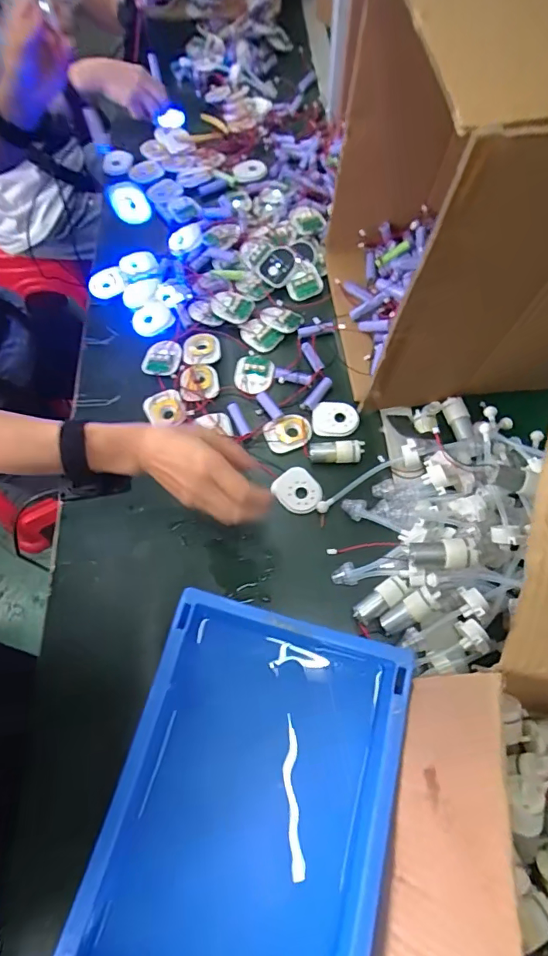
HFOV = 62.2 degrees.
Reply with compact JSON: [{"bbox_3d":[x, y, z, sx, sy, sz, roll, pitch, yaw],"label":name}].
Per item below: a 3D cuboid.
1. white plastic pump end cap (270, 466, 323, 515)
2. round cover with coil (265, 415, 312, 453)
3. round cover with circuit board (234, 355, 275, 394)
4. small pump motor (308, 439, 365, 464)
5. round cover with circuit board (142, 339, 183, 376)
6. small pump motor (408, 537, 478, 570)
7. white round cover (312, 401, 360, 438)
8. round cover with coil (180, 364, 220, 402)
[{"bbox_3d":[0.029,0.016,0.545,0.051,0.011,0.058,-38,70,-14],"label":"white plastic pump end cap"},{"bbox_3d":[0.017,-0.056,0.580,0.058,0.010,0.047,-18,67,-6],"label":"round cover with coil"},{"bbox_3d":[-0.027,-0.144,0.620,0.055,0.015,0.055,-1,66,1],"label":"round cover with circuit board"},{"bbox_3d":[0.077,-0.031,0.561,0.066,0.023,0.024,-1,66,1],"label":"small pump motor"},{"bbox_3d":[-0.156,-0.168,0.634,0.052,0.009,0.054,-1,66,1],"label":"round cover with circuit board"},{"bbox_3d":[0.168,0.077,0.456,0.062,0.020,0.026,-6,65,17],"label":"small pump motor"},{"bbox_3d":[0.079,-0.074,0.584,0.057,0.011,0.051,15,67,8],"label":"white round cover"},{"bbox_3d":[-0.101,-0.129,0.612,0.050,0.008,0.056,-11,66,-3],"label":"round cover with coil"}]

